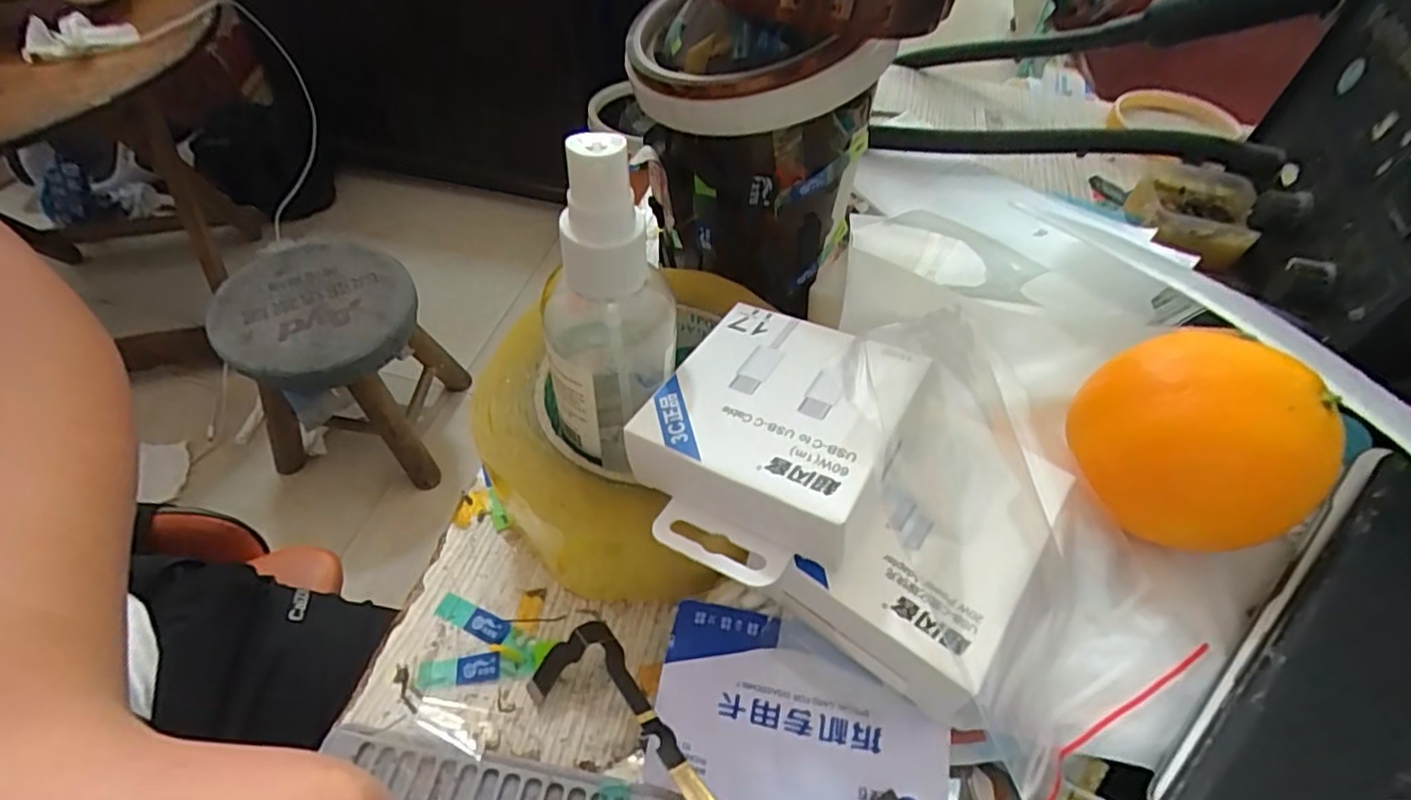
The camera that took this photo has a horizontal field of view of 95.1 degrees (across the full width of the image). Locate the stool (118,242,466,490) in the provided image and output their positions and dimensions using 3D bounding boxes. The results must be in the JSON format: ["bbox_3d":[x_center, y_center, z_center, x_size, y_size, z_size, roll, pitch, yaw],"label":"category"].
[{"bbox_3d":[-0.577,-0.038,1.046,0.272,0.313,0.282,8,52,3],"label":"stool"}]

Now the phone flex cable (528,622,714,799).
[{"bbox_3d":[-0.017,0.093,0.181,0.091,0.006,0.029,20,80,39],"label":"phone flex cable"}]

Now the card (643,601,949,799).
[{"bbox_3d":[0.028,0.094,0.189,0.083,0.004,0.051,9,67,9],"label":"card"}]

